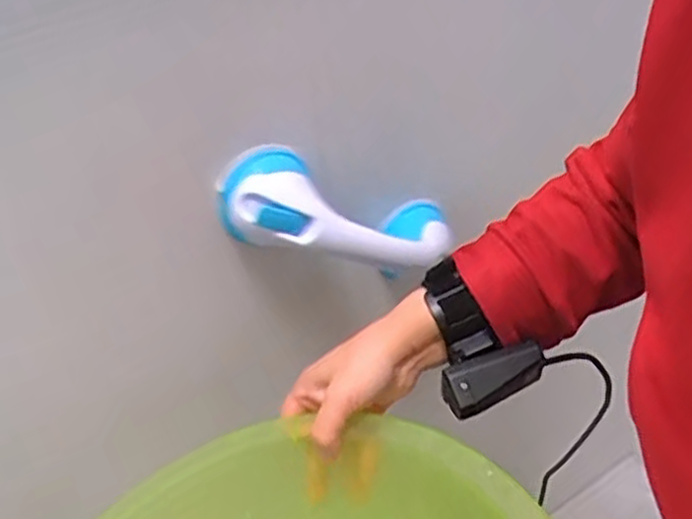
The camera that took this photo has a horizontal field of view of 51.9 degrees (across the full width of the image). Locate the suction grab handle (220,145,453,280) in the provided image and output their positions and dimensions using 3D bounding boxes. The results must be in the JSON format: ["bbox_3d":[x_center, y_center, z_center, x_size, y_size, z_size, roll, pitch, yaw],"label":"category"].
[{"bbox_3d":[0.001,-0.037,0.664,0.259,0.083,0.070,13,24,-39],"label":"suction grab handle"}]

